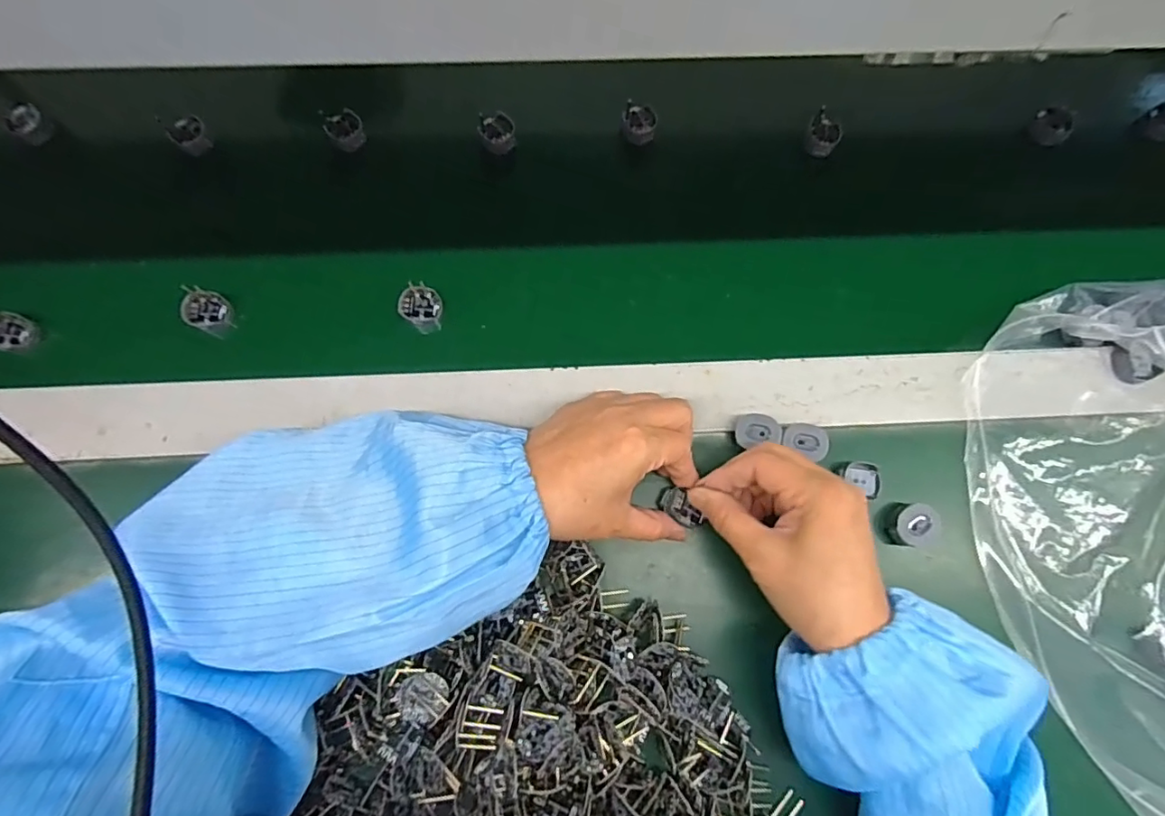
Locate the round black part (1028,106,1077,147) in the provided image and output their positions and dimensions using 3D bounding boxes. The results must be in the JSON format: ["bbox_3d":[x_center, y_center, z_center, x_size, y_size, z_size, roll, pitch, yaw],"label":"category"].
[{"bbox_3d":[0.372,-0.224,0.440,0.011,0.028,0.029,-39,81,-9],"label":"round black part"}]

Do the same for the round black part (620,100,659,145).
[{"bbox_3d":[0.043,-0.217,0.421,0.026,0.013,0.030,9,77,1],"label":"round black part"}]

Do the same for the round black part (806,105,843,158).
[{"bbox_3d":[0.185,-0.209,0.422,0.025,0.025,0.025,0,77,-2],"label":"round black part"}]

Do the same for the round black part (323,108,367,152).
[{"bbox_3d":[-0.178,-0.209,0.419,0.026,0.015,0.027,0,78,-2],"label":"round black part"}]

